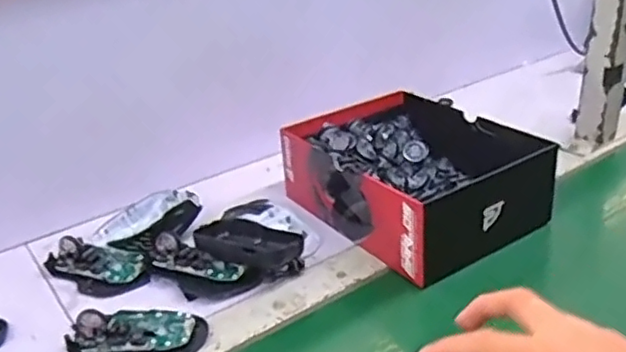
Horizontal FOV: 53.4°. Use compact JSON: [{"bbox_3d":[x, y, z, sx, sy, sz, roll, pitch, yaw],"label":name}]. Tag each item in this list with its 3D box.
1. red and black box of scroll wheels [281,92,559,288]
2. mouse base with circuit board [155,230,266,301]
[{"bbox_3d":[0.104,-0.005,0.687,0.191,0.083,0.254,-20,32,-29],"label":"red and black box of scroll wheels"},{"bbox_3d":[-0.109,0.087,0.596,0.107,0.030,0.048,11,31,26],"label":"mouse base with circuit board"}]

